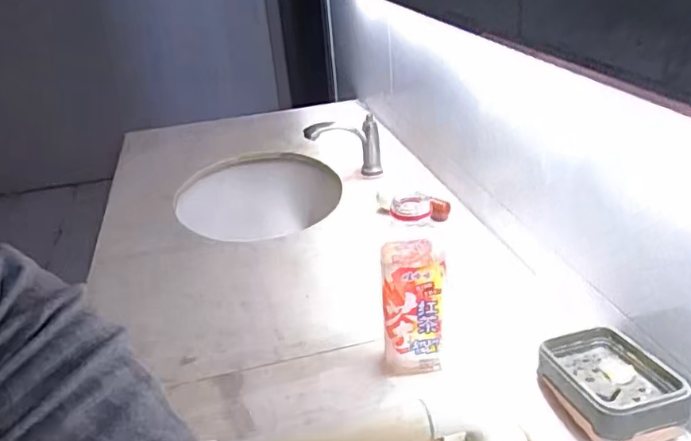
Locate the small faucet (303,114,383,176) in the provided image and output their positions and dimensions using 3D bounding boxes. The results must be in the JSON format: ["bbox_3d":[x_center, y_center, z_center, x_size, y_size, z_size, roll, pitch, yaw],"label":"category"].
[{"bbox_3d":[-0.005,-0.131,1.093,0.139,0.107,0.049,-7,26,1],"label":"small faucet"}]

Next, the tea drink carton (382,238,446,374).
[{"bbox_3d":[0.068,0.092,0.622,0.069,0.147,0.046,-5,26,5],"label":"tea drink carton"}]

